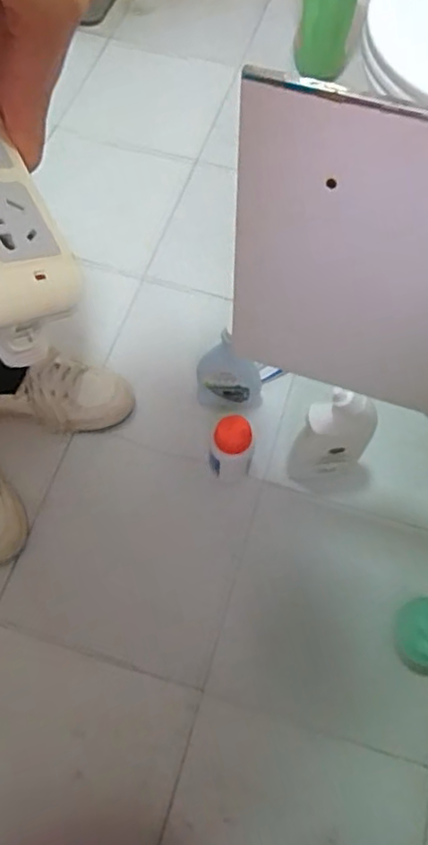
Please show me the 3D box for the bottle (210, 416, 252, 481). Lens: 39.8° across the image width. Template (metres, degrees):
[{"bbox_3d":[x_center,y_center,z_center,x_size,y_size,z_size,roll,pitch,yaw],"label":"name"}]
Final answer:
[{"bbox_3d":[0.024,0.042,0.860,0.064,0.141,0.050,8,66,3],"label":"bottle"}]

